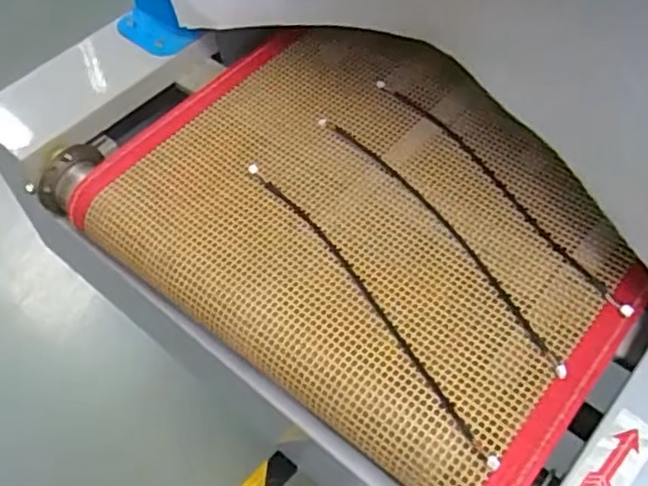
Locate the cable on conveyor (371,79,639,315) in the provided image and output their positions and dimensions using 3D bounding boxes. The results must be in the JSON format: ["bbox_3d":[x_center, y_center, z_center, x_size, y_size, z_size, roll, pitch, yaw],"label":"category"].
[{"bbox_3d":[0.133,-0.046,0.521,0.023,0.012,0.277,-28,58,-19],"label":"cable on conveyor"}]

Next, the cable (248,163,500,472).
[{"bbox_3d":[0.027,0.034,0.459,0.018,0.008,0.279,-28,58,-19],"label":"cable"}]

